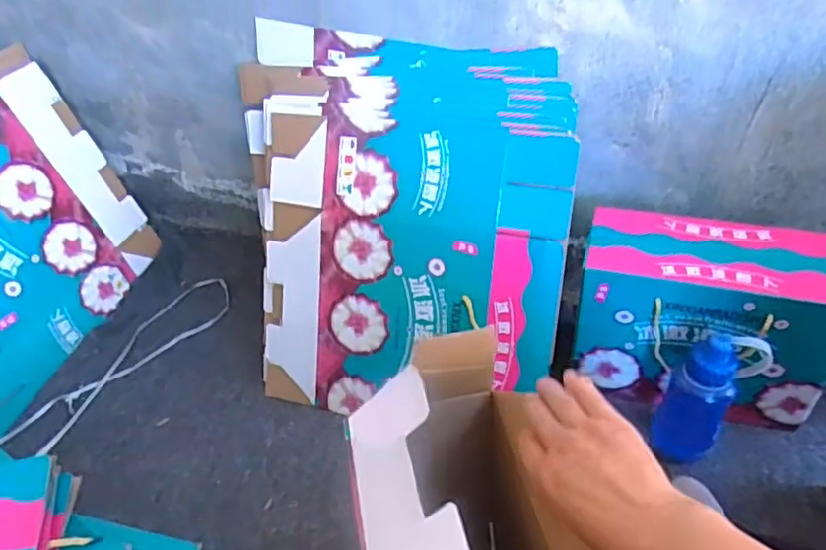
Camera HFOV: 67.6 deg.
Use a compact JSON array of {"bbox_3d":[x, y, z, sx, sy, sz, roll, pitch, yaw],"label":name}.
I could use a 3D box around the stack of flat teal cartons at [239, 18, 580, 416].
[{"bbox_3d":[-0.027,-0.062,0.932,0.517,0.598,0.091,4,11,21],"label":"stack of flat teal cartons"}]

